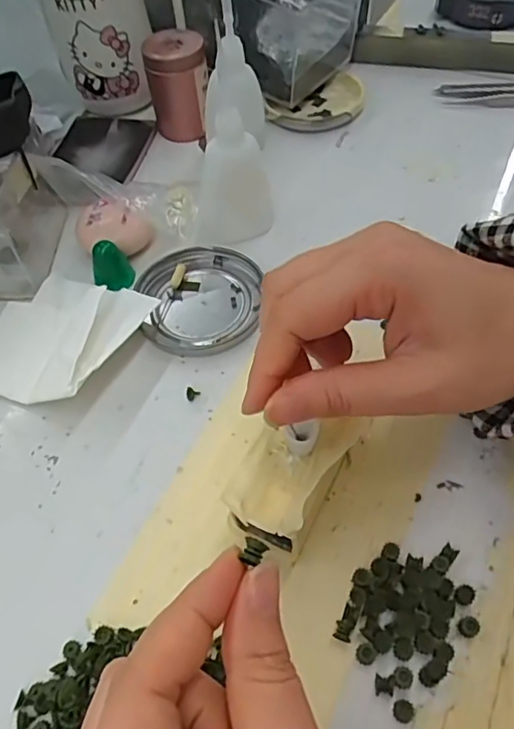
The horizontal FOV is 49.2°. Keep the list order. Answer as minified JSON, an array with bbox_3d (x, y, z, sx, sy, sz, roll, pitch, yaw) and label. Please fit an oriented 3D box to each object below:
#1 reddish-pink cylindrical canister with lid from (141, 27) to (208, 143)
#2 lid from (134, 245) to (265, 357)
[{"bbox_3d":[-0.058,-0.207,0.419,0.044,0.068,0.038,-8,55,-3],"label":"reddish-pink cylindrical canister with lid"},{"bbox_3d":[-0.032,-0.040,0.335,0.073,0.010,0.076,-1,55,2],"label":"lid"}]

